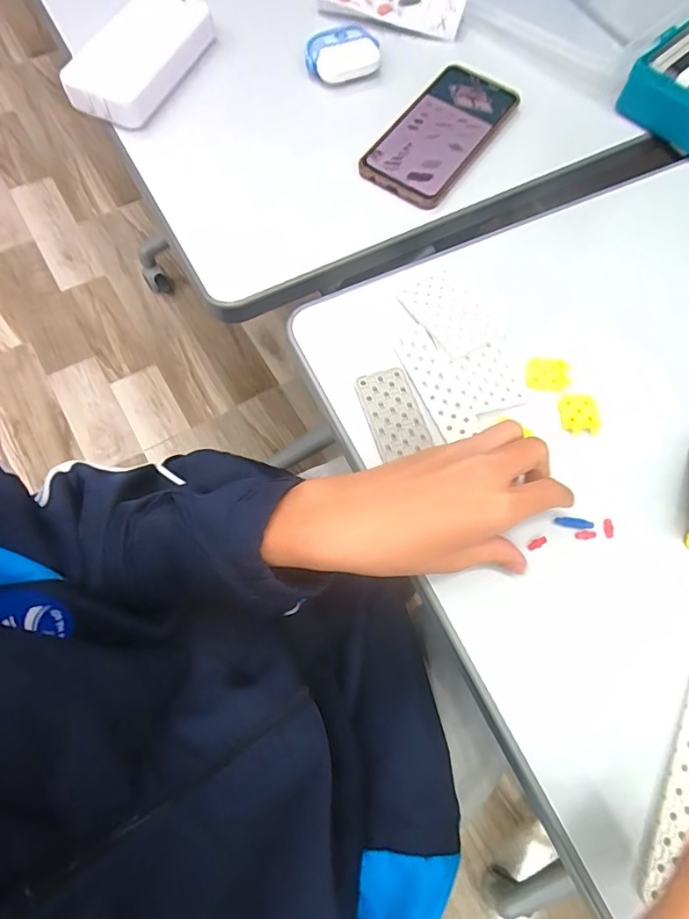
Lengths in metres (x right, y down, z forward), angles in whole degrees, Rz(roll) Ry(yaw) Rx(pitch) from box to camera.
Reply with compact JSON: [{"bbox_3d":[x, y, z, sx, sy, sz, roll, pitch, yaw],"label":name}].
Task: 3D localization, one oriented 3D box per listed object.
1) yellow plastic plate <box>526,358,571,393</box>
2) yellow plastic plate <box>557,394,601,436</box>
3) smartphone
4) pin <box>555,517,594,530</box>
[{"bbox_3d":[0.146,-0.061,0.365,0.032,0.004,0.023,0,69,-2],"label":"yellow plastic plate"},{"bbox_3d":[0.164,-0.032,0.357,0.027,0.004,0.029,-2,69,-3],"label":"yellow plastic plate"},{"bbox_3d":[0.083,-0.280,0.443,0.073,0.012,0.157,33,71,10],"label":"smartphone"},{"bbox_3d":[0.149,0.041,0.333,0.024,0.004,0.006,8,69,1],"label":"pin"}]

